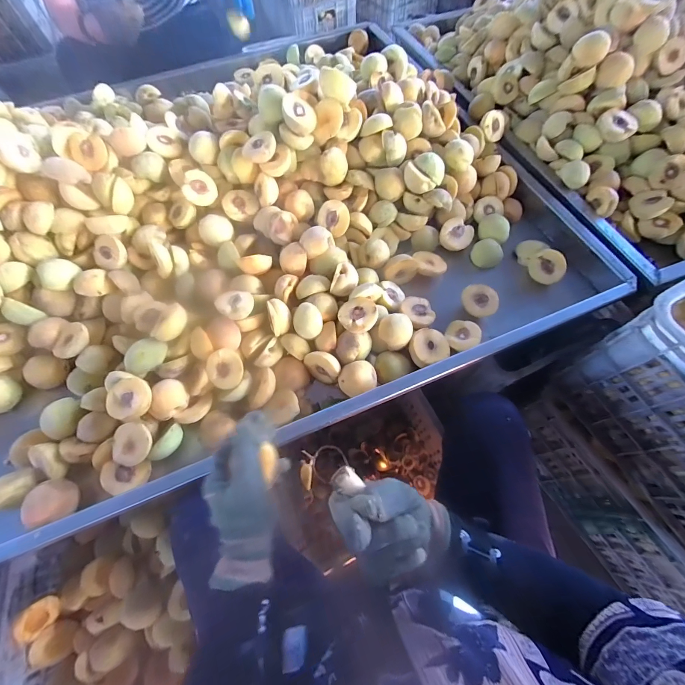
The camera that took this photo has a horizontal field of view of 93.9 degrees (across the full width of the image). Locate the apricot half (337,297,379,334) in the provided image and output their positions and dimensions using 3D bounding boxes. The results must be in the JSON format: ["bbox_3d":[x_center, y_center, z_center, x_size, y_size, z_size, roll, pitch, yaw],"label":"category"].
[{"bbox_3d":[0.027,-0.046,0.503,0.059,0.025,0.049,-34,67,-13],"label":"apricot half"}]

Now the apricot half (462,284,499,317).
[{"bbox_3d":[0.246,-0.074,0.577,0.058,0.026,0.058,-1,84,5],"label":"apricot half"}]

